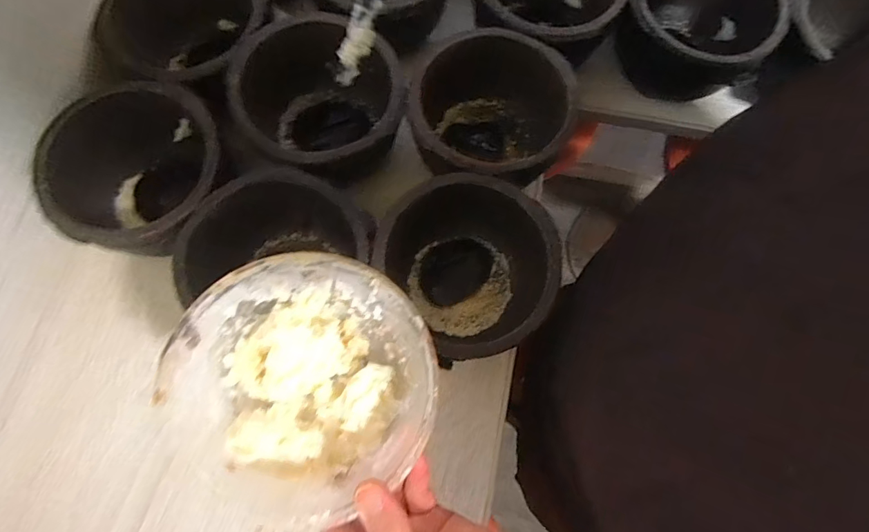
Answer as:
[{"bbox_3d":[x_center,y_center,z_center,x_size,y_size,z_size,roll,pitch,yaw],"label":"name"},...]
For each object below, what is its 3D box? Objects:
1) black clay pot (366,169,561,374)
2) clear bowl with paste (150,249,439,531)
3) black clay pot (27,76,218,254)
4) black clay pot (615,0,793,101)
[{"bbox_3d":[0.031,0.000,0.394,0.130,0.087,0.142,1,75,-4],"label":"black clay pot"},{"bbox_3d":[-0.081,0.069,0.270,0.150,0.074,0.150,5,73,-16],"label":"clear bowl with paste"},{"bbox_3d":[-0.252,-0.085,0.400,0.138,0.084,0.141,1,75,-4],"label":"black clay pot"},{"bbox_3d":[0.260,-0.246,0.463,0.137,0.082,0.139,1,75,-4],"label":"black clay pot"}]

